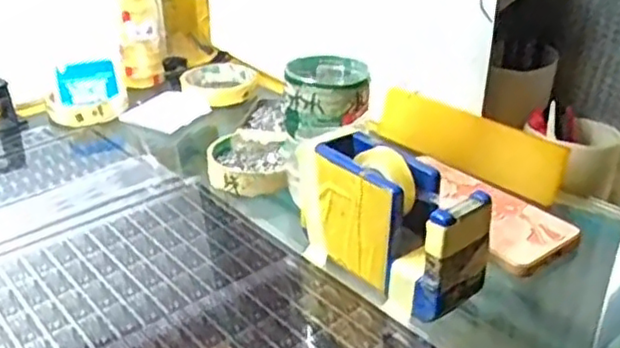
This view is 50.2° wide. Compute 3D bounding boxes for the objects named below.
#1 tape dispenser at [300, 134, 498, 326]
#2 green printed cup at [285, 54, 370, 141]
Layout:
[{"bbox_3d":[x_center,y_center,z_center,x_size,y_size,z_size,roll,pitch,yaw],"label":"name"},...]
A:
[{"bbox_3d":[0.049,0.030,0.441,0.051,0.082,0.137,-21,35,-34],"label":"tape dispenser"},{"bbox_3d":[0.014,-0.061,0.507,0.062,0.042,0.072,3,29,5],"label":"green printed cup"}]

